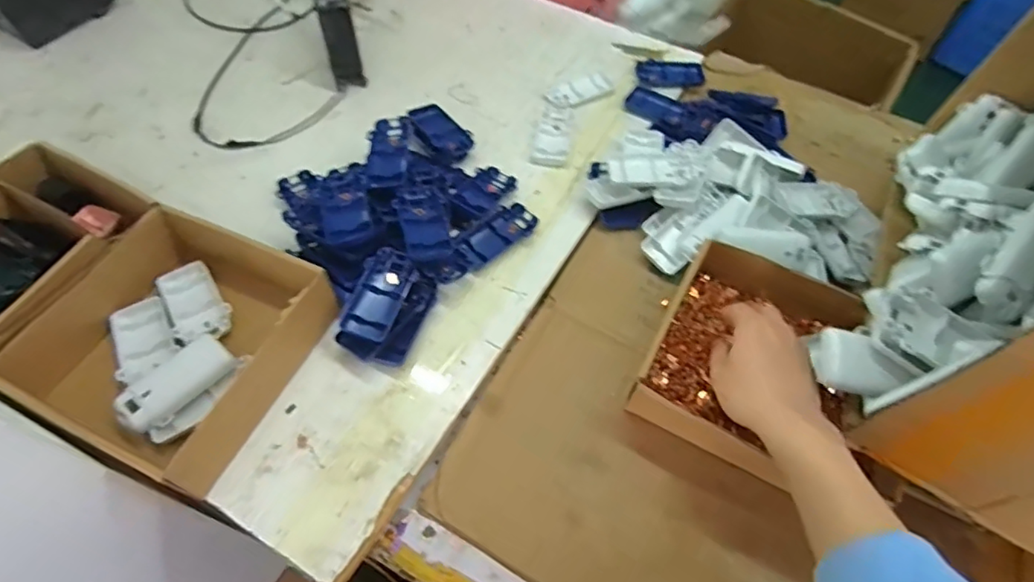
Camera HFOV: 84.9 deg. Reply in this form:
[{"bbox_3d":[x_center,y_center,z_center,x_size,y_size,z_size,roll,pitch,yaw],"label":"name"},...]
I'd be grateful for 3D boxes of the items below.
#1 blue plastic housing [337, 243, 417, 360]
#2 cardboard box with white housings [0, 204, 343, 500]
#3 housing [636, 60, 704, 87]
[{"bbox_3d":[-0.133,0.014,0.552,0.050,0.036,0.110,16,58,8],"label":"blue plastic housing"},{"bbox_3d":[-0.303,0.046,0.507,0.195,0.070,0.195,22,59,11],"label":"cardboard box with white housings"},{"bbox_3d":[0.217,-0.307,0.802,0.091,0.020,0.035,2,57,-1],"label":"housing"}]

